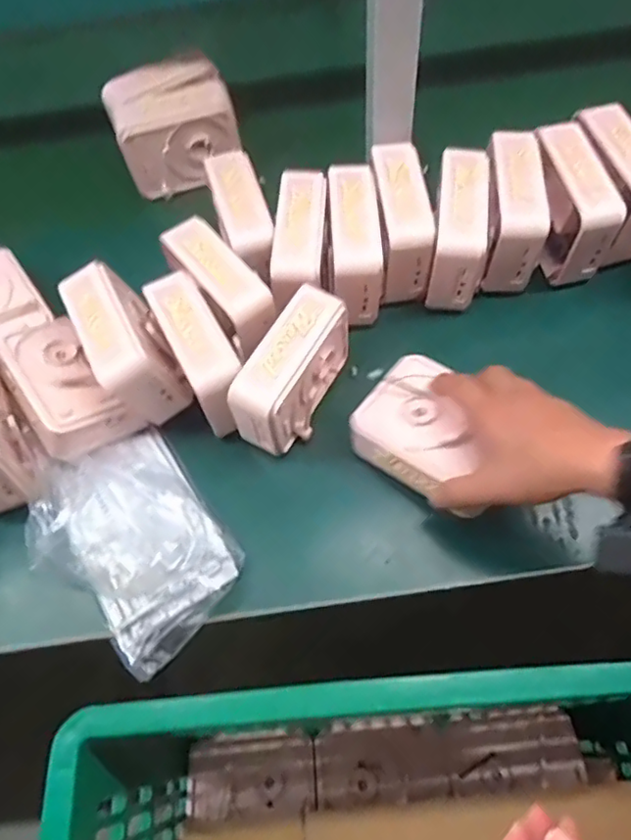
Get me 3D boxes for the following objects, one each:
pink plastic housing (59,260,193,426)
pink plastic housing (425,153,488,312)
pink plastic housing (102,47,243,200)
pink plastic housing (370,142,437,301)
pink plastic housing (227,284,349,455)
[{"bbox_3d":[-0.164,-0.065,0.531,0.062,0.083,0.126,-29,65,-10],"label":"pink plastic housing"},{"bbox_3d":[0.137,-0.181,0.583,0.046,0.093,0.116,7,64,8],"label":"pink plastic housing"},{"bbox_3d":[-0.157,-0.328,0.685,0.123,0.095,0.094,-19,64,-6],"label":"pink plastic housing"},{"bbox_3d":[0.082,-0.191,0.588,0.047,0.087,0.122,-7,63,1],"label":"pink plastic housing"},{"bbox_3d":[-0.017,-0.041,0.523,0.046,0.091,0.126,28,69,17],"label":"pink plastic housing"}]

